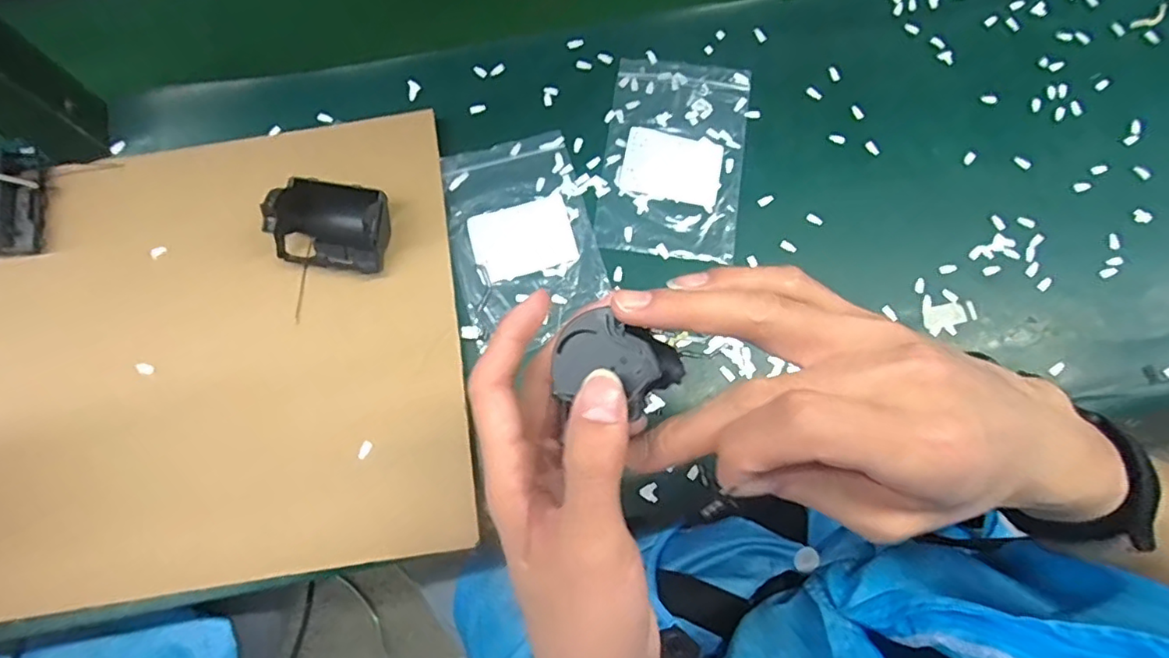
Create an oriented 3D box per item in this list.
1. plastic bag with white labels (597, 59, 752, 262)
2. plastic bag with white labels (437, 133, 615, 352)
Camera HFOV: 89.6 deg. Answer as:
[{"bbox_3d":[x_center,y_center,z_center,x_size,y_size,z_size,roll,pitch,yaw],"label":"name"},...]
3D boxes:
[{"bbox_3d":[0.065,-0.127,0.428,0.098,0.009,0.151,8,75,2],"label":"plastic bag with white labels"},{"bbox_3d":[-0.044,-0.069,0.418,0.098,0.007,0.144,-15,76,-4],"label":"plastic bag with white labels"}]

